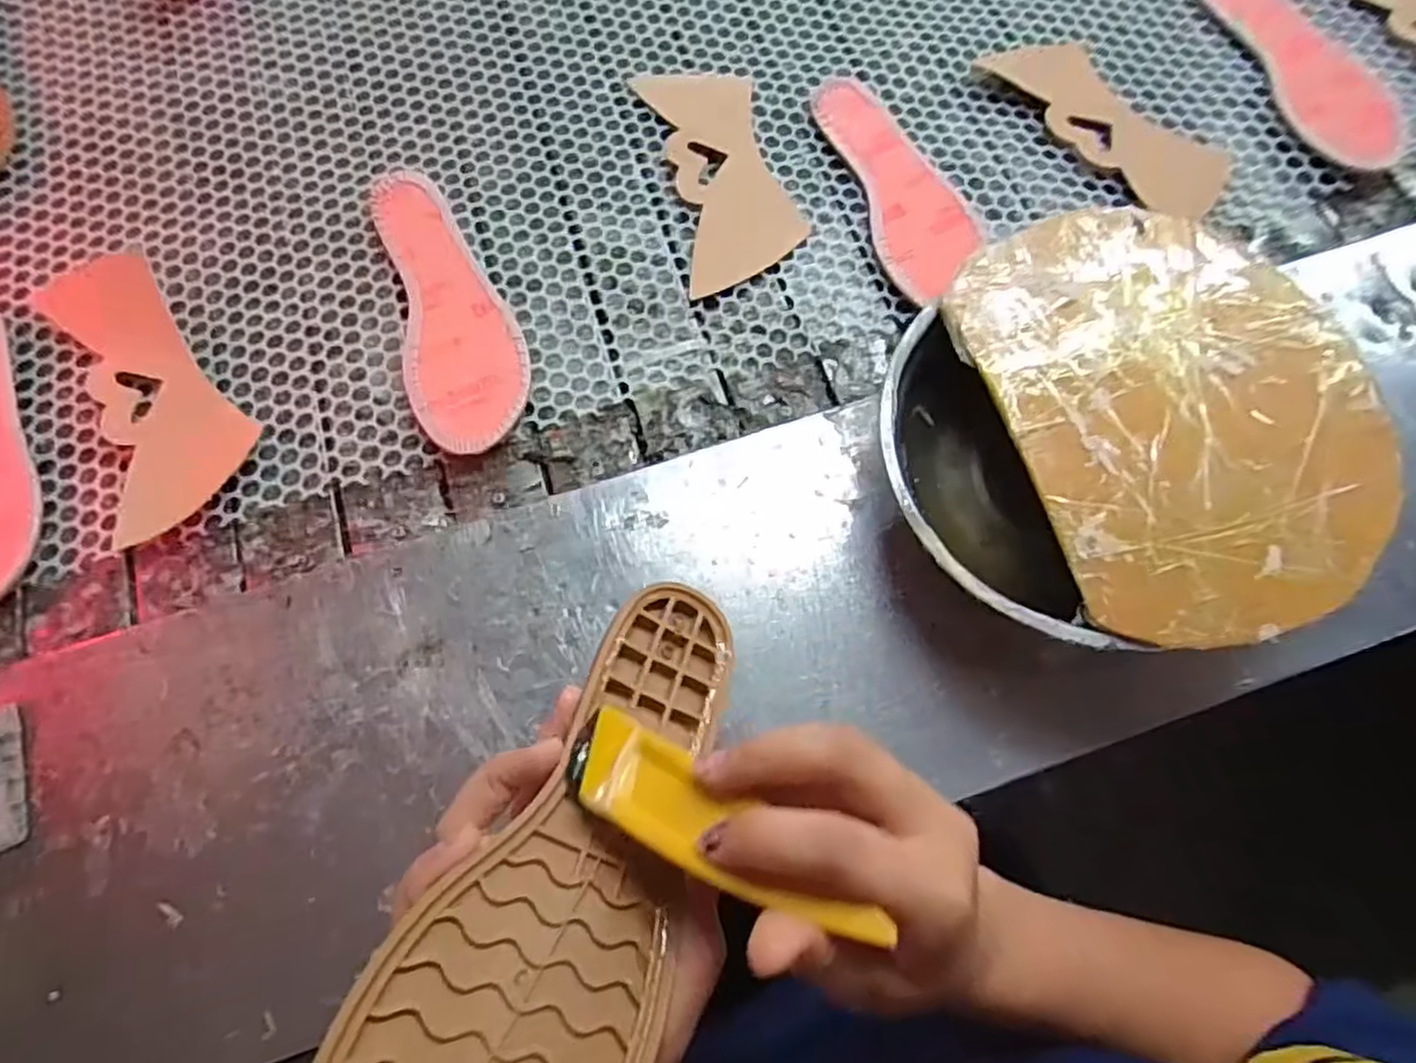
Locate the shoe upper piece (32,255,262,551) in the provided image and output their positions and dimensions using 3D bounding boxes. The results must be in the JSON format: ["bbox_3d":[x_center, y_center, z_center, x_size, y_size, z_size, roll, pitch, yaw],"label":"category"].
[{"bbox_3d":[-0.378,-0.103,0.492,0.094,0.008,0.220,-29,75,-9],"label":"shoe upper piece"}]

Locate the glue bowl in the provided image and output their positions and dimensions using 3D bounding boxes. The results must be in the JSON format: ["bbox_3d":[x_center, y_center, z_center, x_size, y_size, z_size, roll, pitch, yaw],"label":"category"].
[{"bbox_3d":[0.218,-0.050,0.411,0.242,0.082,0.231,0,72,0],"label":"glue bowl"}]

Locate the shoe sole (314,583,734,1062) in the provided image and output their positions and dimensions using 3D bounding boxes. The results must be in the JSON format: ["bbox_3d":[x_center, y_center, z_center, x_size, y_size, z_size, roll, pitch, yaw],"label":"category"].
[{"bbox_3d":[-0.042,0.113,0.250,0.078,0.023,0.235,21,45,6],"label":"shoe sole"}]

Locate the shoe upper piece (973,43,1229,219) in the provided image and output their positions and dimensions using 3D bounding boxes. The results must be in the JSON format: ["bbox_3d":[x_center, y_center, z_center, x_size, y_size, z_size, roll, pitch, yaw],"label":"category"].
[{"bbox_3d":[0.309,-0.319,0.560,0.083,0.016,0.203,-38,77,-11],"label":"shoe upper piece"}]

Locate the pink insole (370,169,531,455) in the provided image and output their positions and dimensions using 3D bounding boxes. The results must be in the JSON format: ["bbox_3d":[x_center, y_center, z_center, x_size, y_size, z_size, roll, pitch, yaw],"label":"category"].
[{"bbox_3d":[-0.179,-0.162,0.504,0.078,0.011,0.235,-16,73,-6],"label":"pink insole"}]

